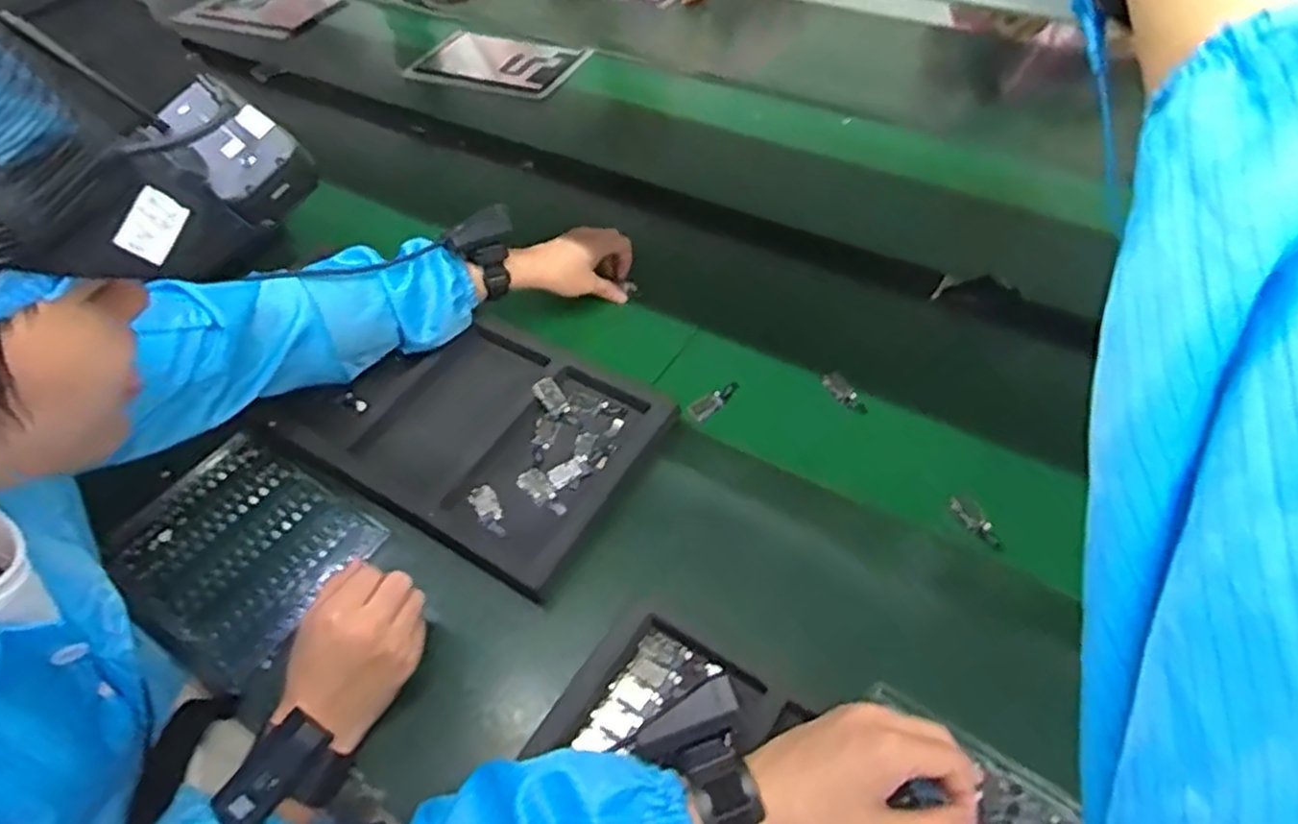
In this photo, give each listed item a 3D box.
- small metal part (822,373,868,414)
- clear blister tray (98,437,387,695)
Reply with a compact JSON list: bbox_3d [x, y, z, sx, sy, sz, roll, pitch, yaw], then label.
[{"bbox_3d":[0.198,-0.018,0.742,0.020,0.008,0.061,-23,51,-19],"label":"small metal part"},{"bbox_3d":[-0.367,0.122,0.663,0.219,0.021,0.171,28,53,24],"label":"clear blister tray"}]

